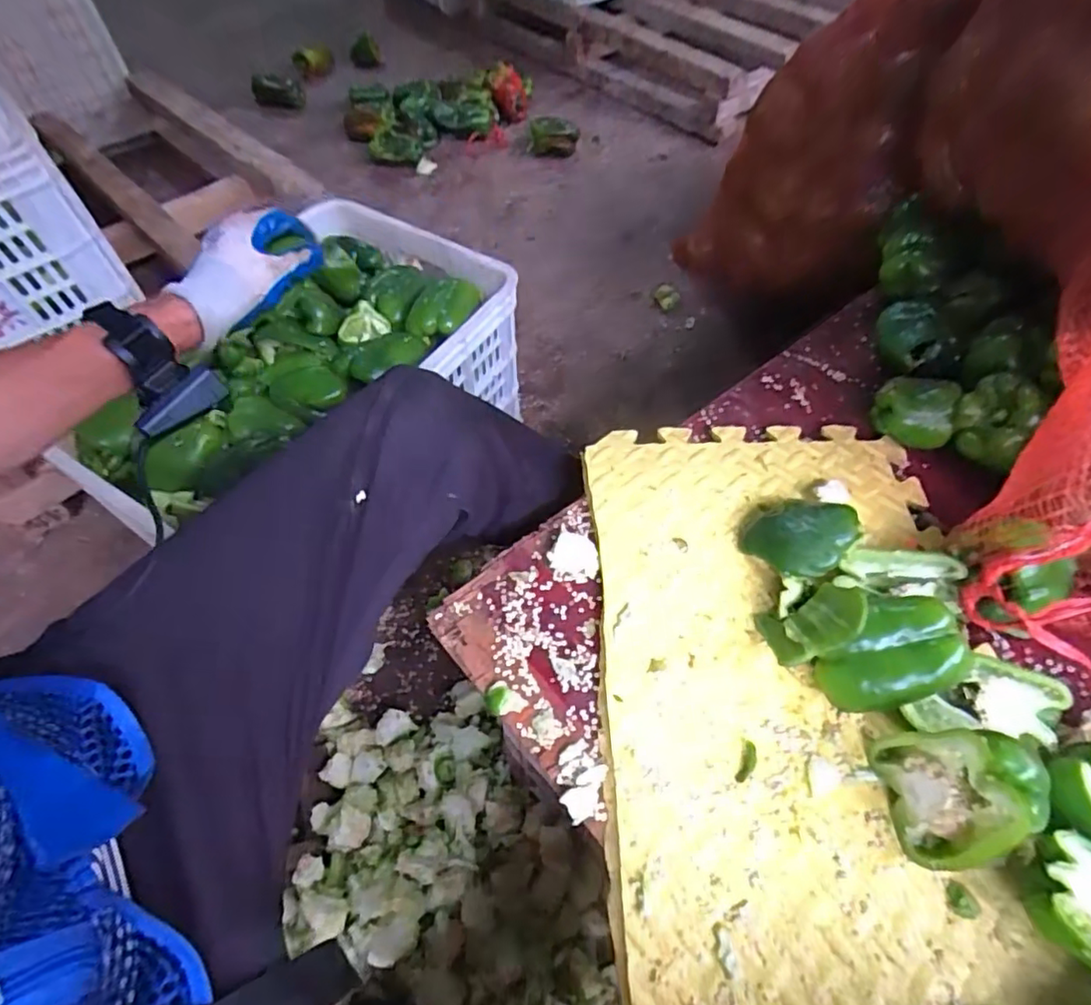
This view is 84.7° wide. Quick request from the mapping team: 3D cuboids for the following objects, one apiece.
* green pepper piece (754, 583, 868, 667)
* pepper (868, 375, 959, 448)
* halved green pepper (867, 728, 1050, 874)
[{"bbox_3d":[0.203,0.092,0.459,0.068,0.061,0.053,-12,55,-7],"label":"green pepper piece"},{"bbox_3d":[0.364,-0.090,0.596,0.072,0.059,0.059,14,57,11],"label":"pepper"},{"bbox_3d":[0.258,0.177,0.378,0.050,0.090,0.087,-7,55,-3],"label":"halved green pepper"}]

